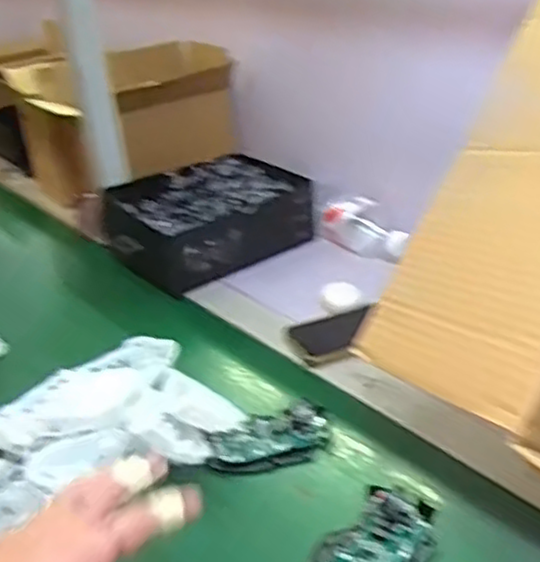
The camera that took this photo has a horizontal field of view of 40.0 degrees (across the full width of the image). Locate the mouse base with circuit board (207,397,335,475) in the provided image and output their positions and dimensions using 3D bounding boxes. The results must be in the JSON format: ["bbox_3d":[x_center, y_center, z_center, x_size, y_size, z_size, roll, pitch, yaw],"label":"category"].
[{"bbox_3d":[0.003,0.143,0.665,0.114,0.026,0.056,-12,28,-11],"label":"mouse base with circuit board"}]

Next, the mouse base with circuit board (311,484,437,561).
[{"bbox_3d":[0.074,0.199,0.546,0.077,0.026,0.104,11,32,29],"label":"mouse base with circuit board"}]

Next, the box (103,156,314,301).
[{"bbox_3d":[-0.087,-0.085,1.014,0.254,0.090,0.195,-22,32,-27],"label":"box"}]

